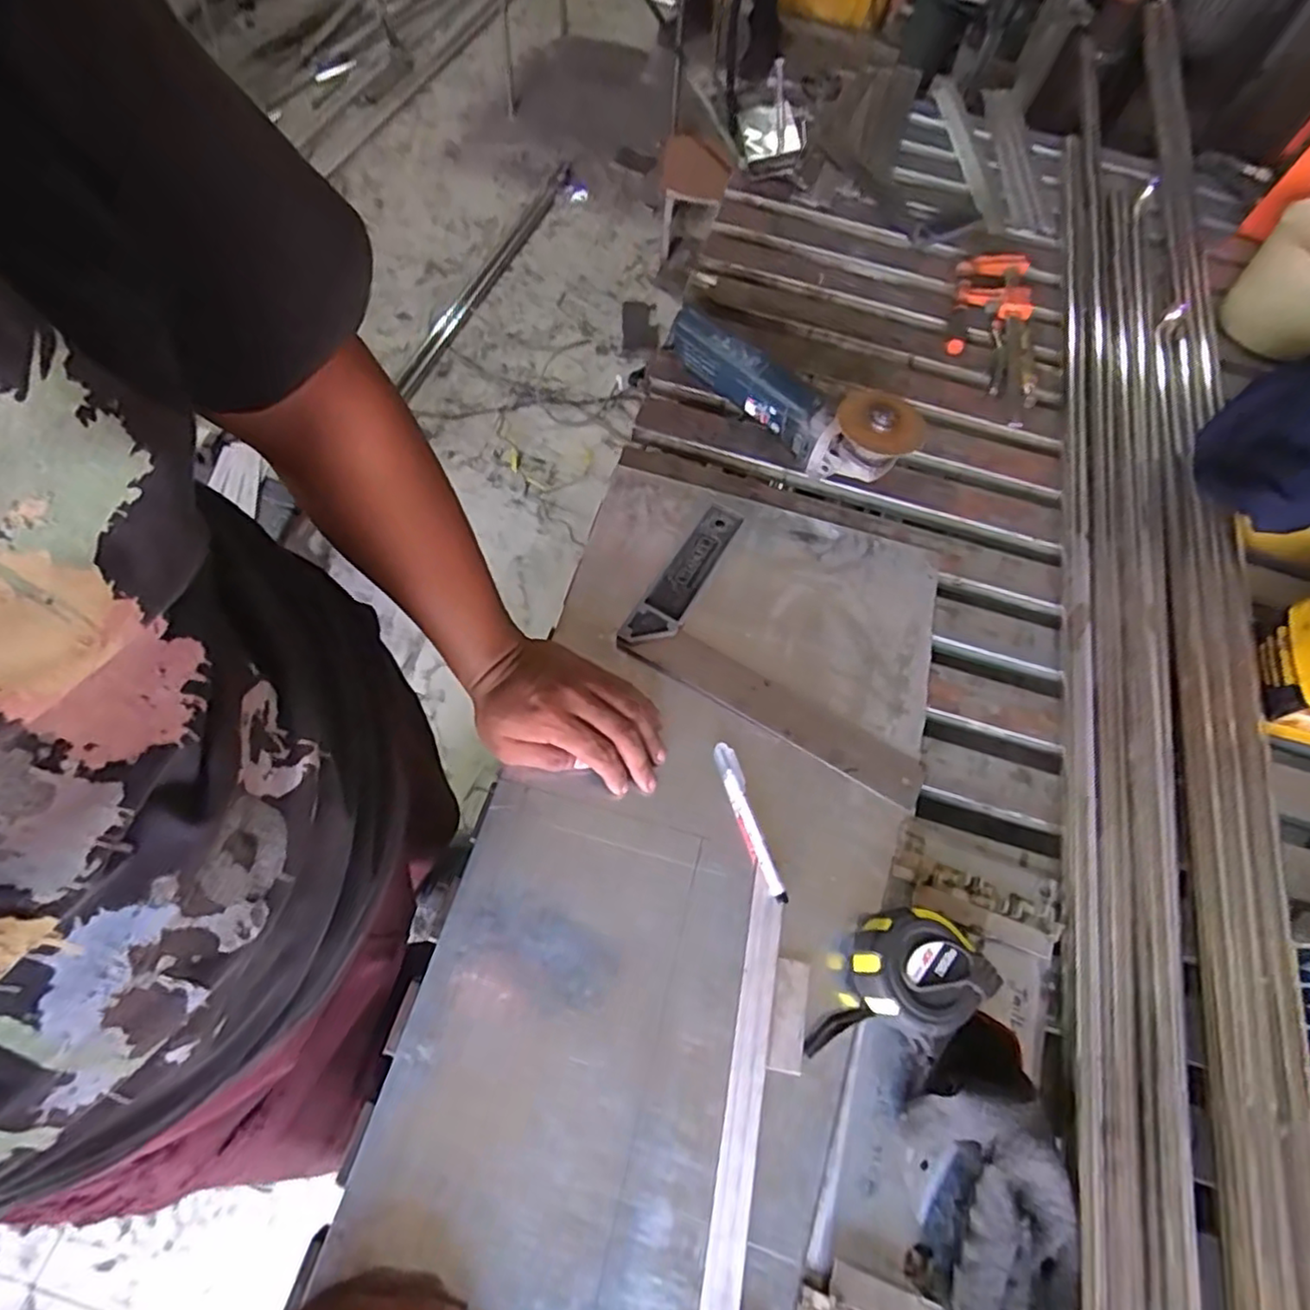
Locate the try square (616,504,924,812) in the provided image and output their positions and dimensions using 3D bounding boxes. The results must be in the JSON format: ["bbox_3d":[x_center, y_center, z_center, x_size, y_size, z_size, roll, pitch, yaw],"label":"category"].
[{"bbox_3d":[0.132,-0.011,0.608,0.287,0.015,0.179,29,66,8],"label":"try square"}]

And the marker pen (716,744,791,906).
[{"bbox_3d":[0.077,0.137,0.544,0.016,0.017,0.133,-14,68,-12],"label":"marker pen"}]

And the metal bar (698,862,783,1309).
[{"bbox_3d":[0.059,0.332,0.453,0.028,0.011,0.336,12,65,0],"label":"metal bar"}]

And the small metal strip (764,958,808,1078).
[{"bbox_3d":[0.099,0.265,0.484,0.027,0.005,0.073,11,65,-1],"label":"small metal strip"}]

